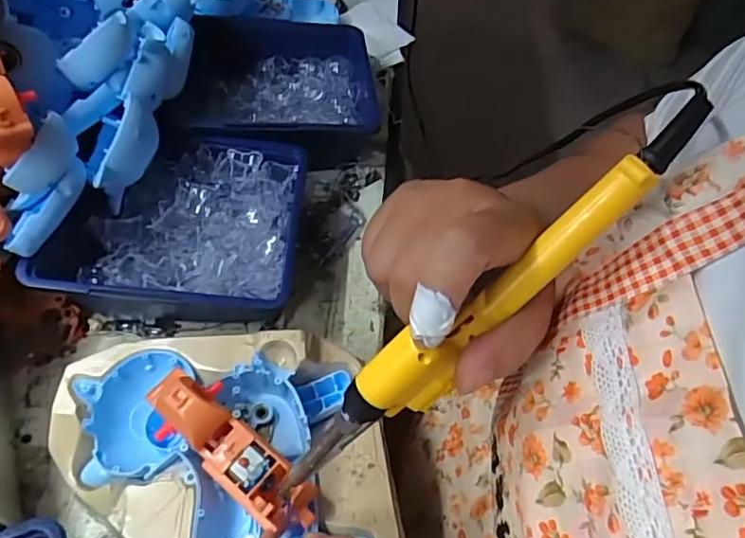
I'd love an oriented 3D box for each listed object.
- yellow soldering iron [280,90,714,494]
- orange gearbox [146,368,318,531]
[{"bbox_3d":[0.029,0.032,0.237,0.195,0.030,0.023,-43,62,10],"label":"yellow soldering iron"},{"bbox_3d":[-0.069,0.092,0.287,0.099,0.036,0.034,43,62,3],"label":"orange gearbox"}]

